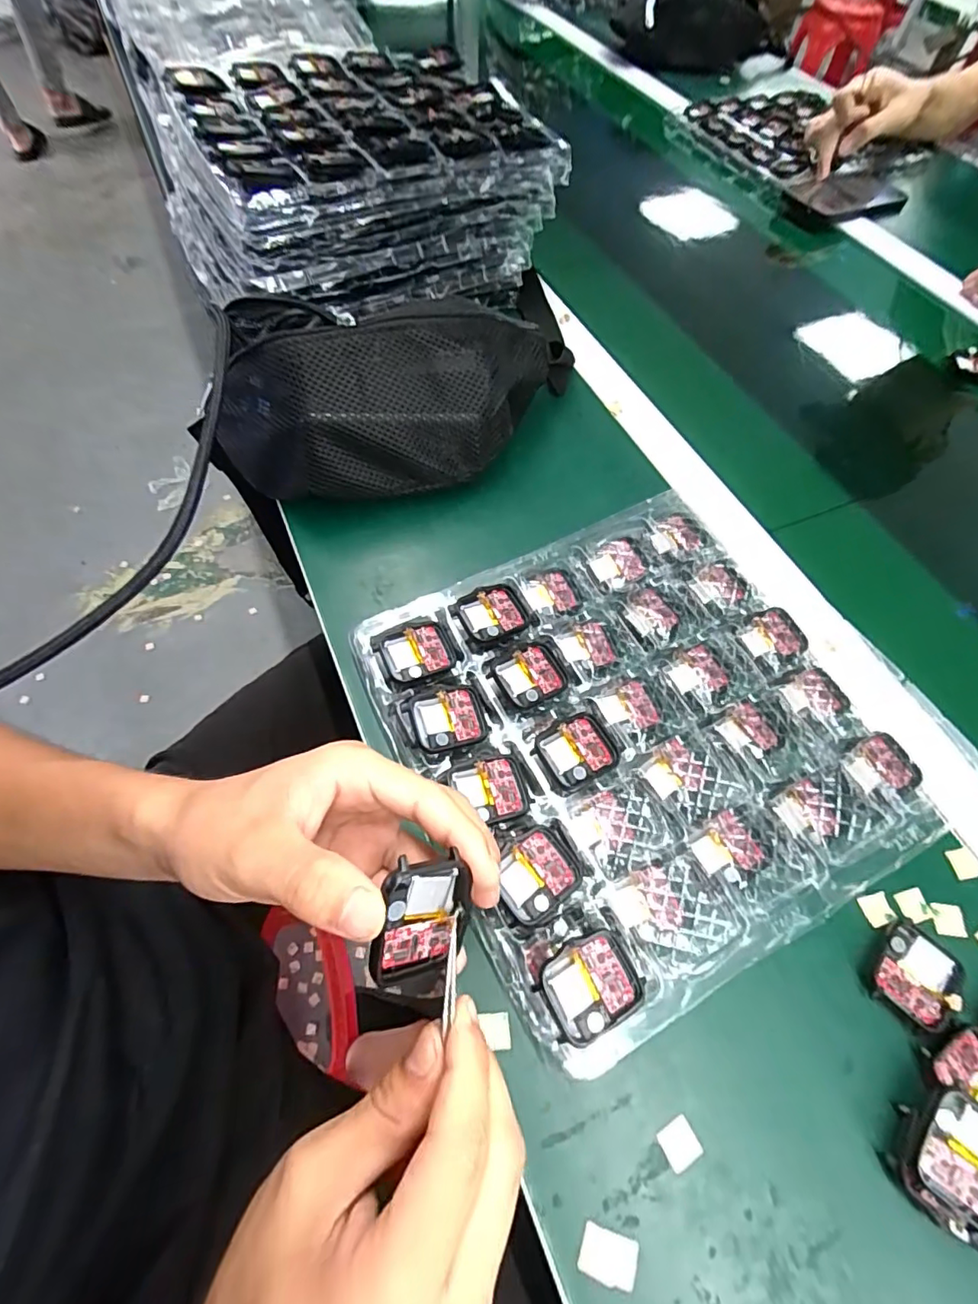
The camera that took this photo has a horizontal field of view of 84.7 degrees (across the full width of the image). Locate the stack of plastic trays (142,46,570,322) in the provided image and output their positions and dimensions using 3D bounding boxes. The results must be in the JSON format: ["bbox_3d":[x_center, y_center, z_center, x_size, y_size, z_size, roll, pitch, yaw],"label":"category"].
[{"bbox_3d":[-0.132,-0.438,0.501,0.311,0.108,0.273,-32,68,-18],"label":"stack of plastic trays"}]

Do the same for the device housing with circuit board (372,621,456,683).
[{"bbox_3d":[-0.045,0.000,0.337,0.045,0.004,0.036,-21,65,-13],"label":"device housing with circuit board"}]

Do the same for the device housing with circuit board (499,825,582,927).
[{"bbox_3d":[0.025,0.117,0.281,0.044,0.015,0.036,-37,69,-20],"label":"device housing with circuit board"}]

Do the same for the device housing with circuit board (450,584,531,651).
[{"bbox_3d":[0.003,-0.023,0.351,0.046,0.007,0.040,-23,65,-14],"label":"device housing with circuit board"}]

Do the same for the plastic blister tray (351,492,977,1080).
[{"bbox_3d":[0.102,0.034,0.335,0.294,0.030,0.265,-24,66,-15],"label":"plastic blister tray"}]

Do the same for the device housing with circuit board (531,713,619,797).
[{"bbox_3d":[0.050,0.059,0.312,0.044,0.012,0.037,-27,66,-16],"label":"device housing with circuit board"}]

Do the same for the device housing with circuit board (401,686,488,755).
[{"bbox_3d":[-0.025,0.041,0.319,0.045,0.009,0.037,-11,63,-8],"label":"device housing with circuit board"}]

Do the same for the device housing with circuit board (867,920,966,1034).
[{"bbox_3d":[0.220,0.167,0.276,0.035,0.011,0.045,41,67,17],"label":"device housing with circuit board"}]

